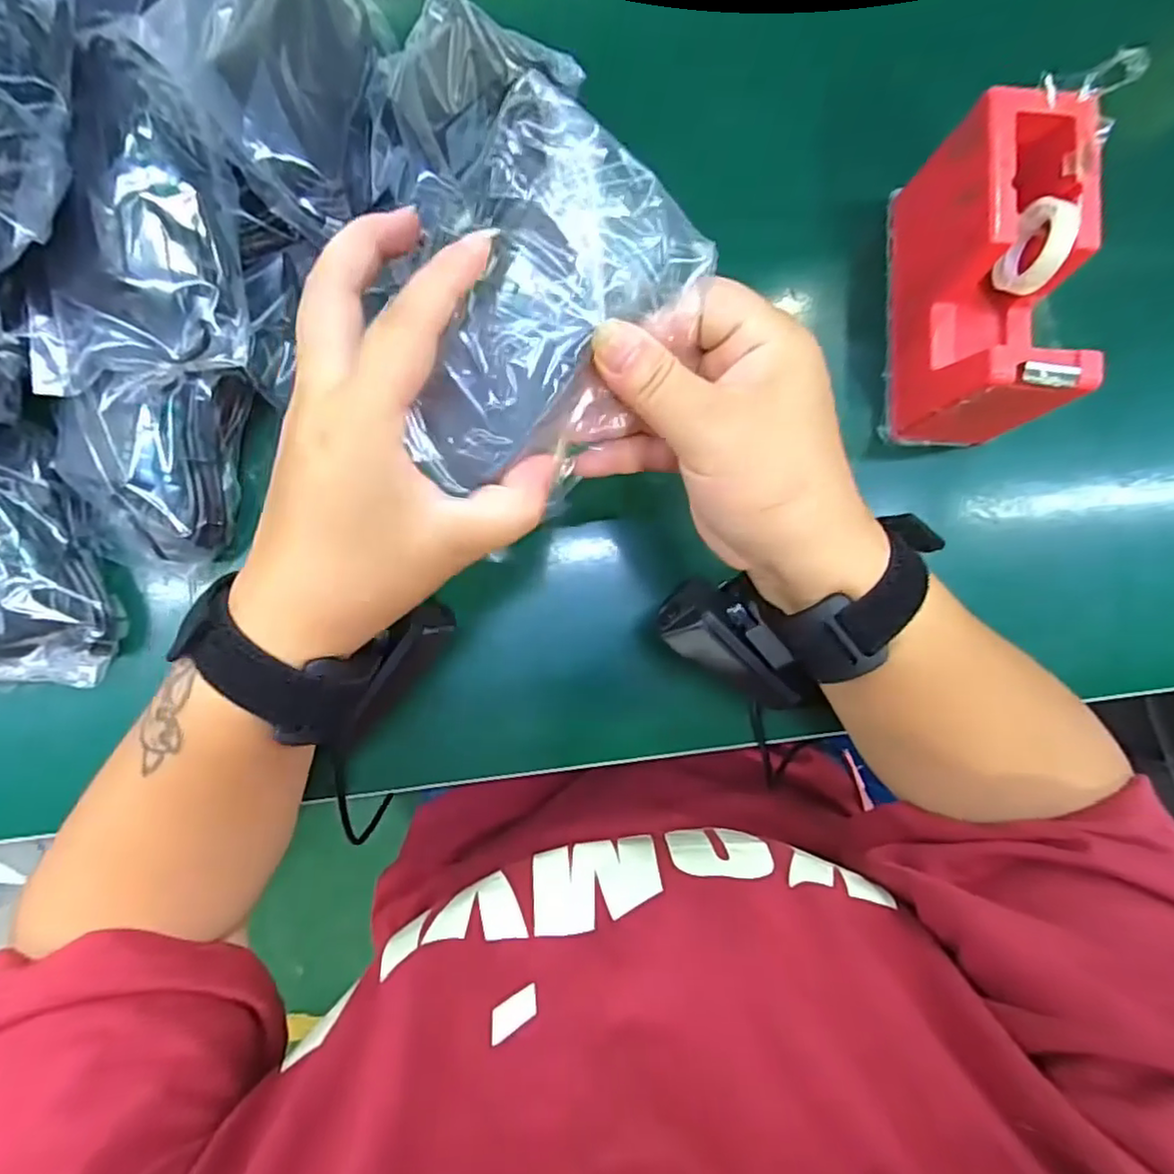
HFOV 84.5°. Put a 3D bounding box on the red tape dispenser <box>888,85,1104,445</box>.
[{"bbox_3d":[0.183,-0.136,0.300,0.055,0.082,0.134,2,82,-3],"label":"red tape dispenser"}]

